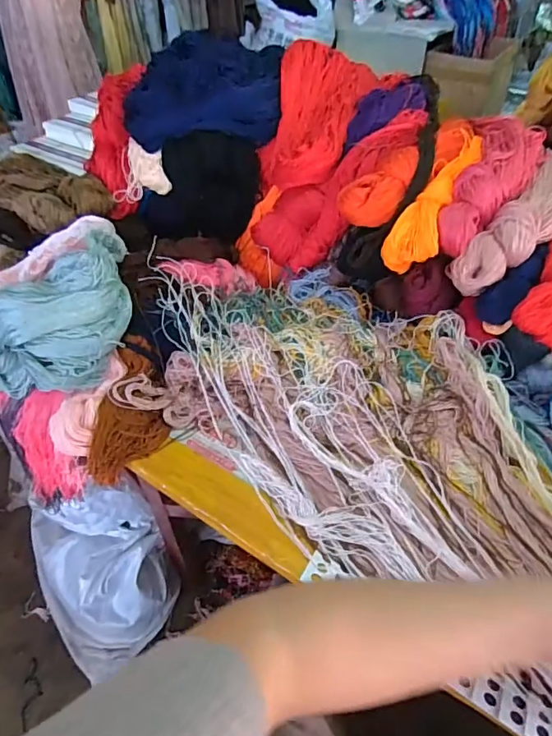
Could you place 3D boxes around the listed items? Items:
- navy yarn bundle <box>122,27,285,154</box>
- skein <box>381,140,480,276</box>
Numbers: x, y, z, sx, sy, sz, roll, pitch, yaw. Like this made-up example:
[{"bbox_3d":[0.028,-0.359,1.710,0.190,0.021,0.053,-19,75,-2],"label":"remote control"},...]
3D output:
[{"bbox_3d":[-0.123,-0.483,0.817,0.262,0.127,0.163,-1,44,0],"label":"navy yarn bundle"},{"bbox_3d":[0.231,-0.245,0.658,0.066,0.060,0.254,25,73,24],"label":"skein"}]

